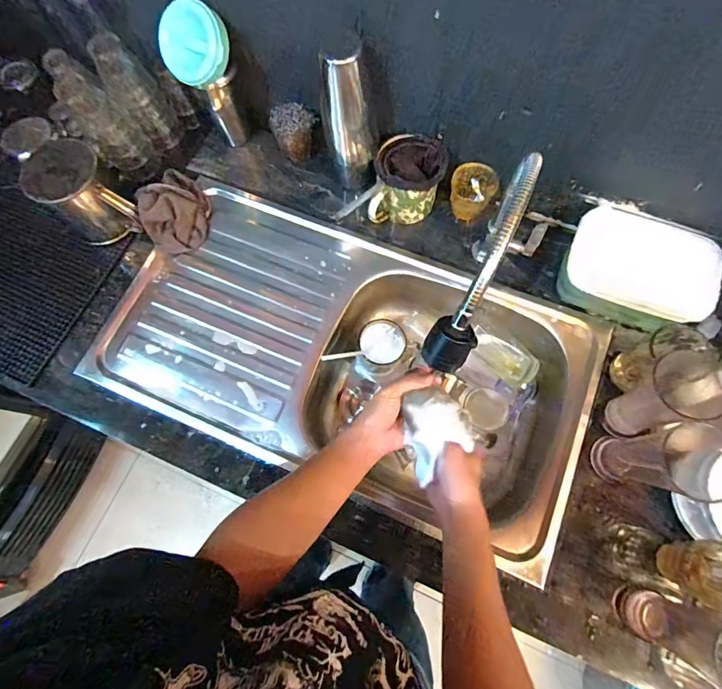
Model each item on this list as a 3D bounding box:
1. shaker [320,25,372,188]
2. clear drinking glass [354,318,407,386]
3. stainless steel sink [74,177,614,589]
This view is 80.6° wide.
[{"bbox_3d":[-0.019,-0.345,0.650,0.079,0.257,0.072,-1,72,2],"label":"shaker"},{"bbox_3d":[0.032,0.016,0.729,0.077,0.097,0.092,35,77,12],"label":"clear drinking glass"},{"bbox_3d":[-0.023,0.025,0.721,0.741,0.130,0.400,22,75,9],"label":"stainless steel sink"}]

